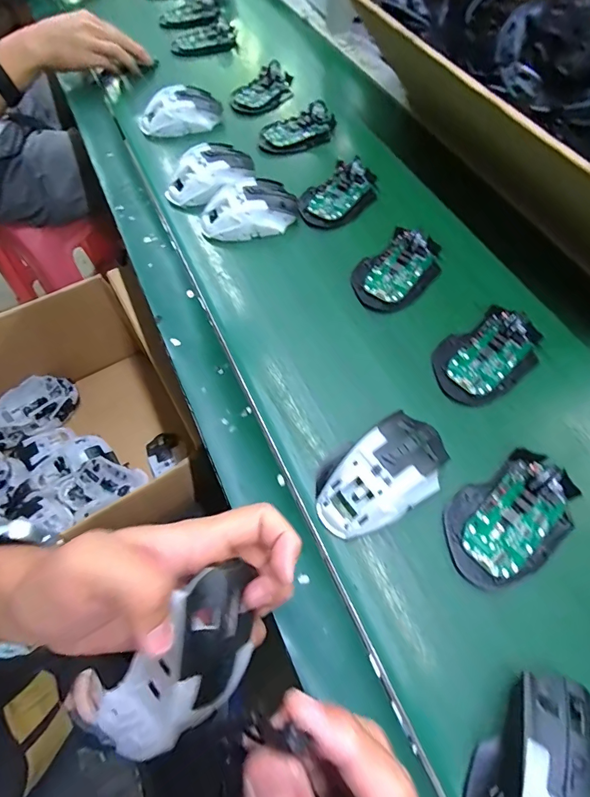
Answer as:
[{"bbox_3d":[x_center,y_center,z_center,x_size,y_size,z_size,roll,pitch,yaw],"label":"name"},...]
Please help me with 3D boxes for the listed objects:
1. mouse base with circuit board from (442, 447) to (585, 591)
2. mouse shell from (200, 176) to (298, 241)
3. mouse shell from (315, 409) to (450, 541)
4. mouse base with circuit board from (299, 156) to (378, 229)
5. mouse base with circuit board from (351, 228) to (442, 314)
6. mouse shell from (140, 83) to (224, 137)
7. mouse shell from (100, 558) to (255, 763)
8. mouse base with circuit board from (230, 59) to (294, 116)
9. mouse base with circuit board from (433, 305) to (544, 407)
[{"bbox_3d":[0.168,0.089,0.314,0.112,0.030,0.071,-29,65,-14],"label":"mouse base with circuit board"},{"bbox_3d":[-0.055,-0.223,0.484,0.111,0.035,0.070,-14,63,-6],"label":"mouse shell"},{"bbox_3d":[0.069,0.058,0.332,0.117,0.039,0.072,-29,65,-14],"label":"mouse shell"},{"bbox_3d":[0.055,-0.255,0.508,0.065,0.027,0.119,34,68,17],"label":"mouse base with circuit board"},{"bbox_3d":[0.112,-0.141,0.445,0.108,0.028,0.068,-37,67,-17],"label":"mouse base with circuit board"},{"bbox_3d":[-0.164,-0.404,0.583,0.115,0.036,0.060,-8,62,-4],"label":"mouse shell"},{"bbox_3d":[-0.053,0.131,0.203,0.044,0.040,0.098,34,83,18],"label":"mouse shell"},{"bbox_3d":[-0.047,-0.473,0.635,0.116,0.030,0.051,-39,68,-18],"label":"mouse base with circuit board"},{"bbox_3d":[0.185,-0.044,0.390,0.115,0.026,0.070,-30,66,-14],"label":"mouse base with circuit board"}]

